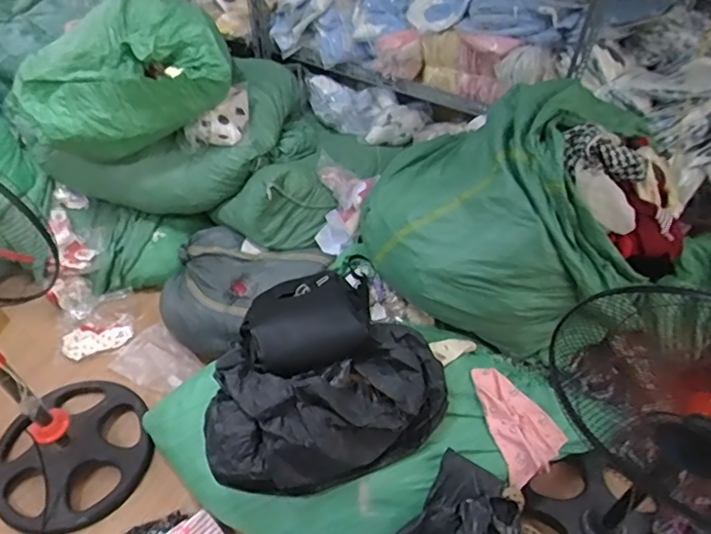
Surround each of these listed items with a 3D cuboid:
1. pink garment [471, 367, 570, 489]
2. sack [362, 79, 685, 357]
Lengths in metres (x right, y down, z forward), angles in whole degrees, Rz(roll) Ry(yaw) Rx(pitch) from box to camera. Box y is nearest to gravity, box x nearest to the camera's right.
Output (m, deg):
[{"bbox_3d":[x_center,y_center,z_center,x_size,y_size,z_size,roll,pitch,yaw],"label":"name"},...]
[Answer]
[{"bbox_3d":[0.431,0.413,1.544,0.185,0.030,0.305,-26,74,-18],"label":"pink garment"},{"bbox_3d":[0.466,-0.183,1.690,0.849,0.503,0.685,-7,49,-4],"label":"sack"}]

